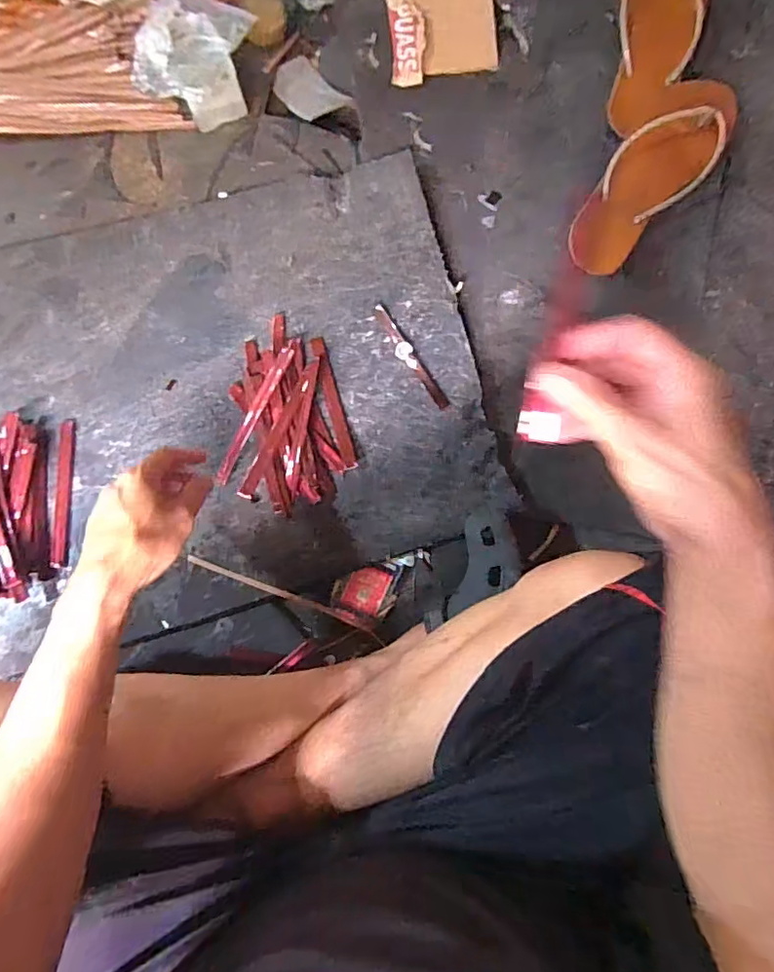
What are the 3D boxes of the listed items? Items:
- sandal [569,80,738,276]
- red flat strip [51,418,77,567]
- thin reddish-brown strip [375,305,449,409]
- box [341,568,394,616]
[{"bbox_3d":[0.278,-0.326,0.589,0.085,0.031,0.220,40,99,5],"label":"sandal"},{"bbox_3d":[-0.320,0.006,0.549,0.014,0.007,0.145,1,80,-5],"label":"red flat strip"},{"bbox_3d":[0.024,-0.134,0.574,0.017,0.008,0.125,-32,84,-9],"label":"thin reddish-brown strip"},{"bbox_3d":[-0.020,0.107,0.571,0.040,0.011,0.047,25,79,0],"label":"box"}]

